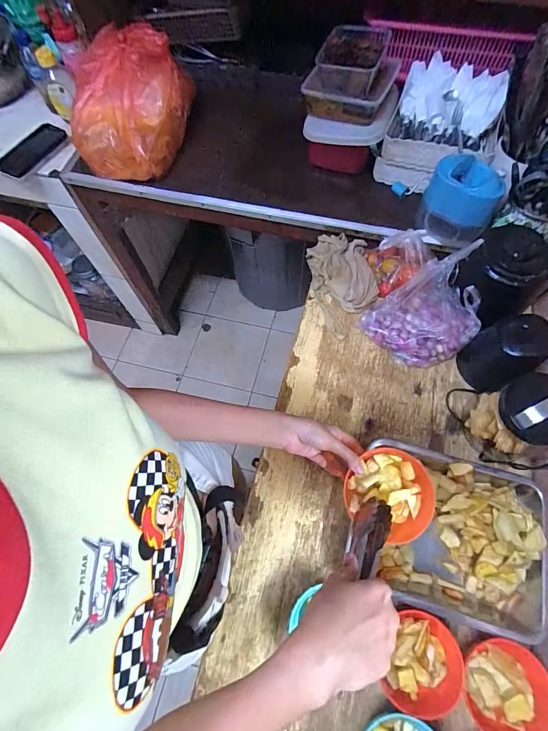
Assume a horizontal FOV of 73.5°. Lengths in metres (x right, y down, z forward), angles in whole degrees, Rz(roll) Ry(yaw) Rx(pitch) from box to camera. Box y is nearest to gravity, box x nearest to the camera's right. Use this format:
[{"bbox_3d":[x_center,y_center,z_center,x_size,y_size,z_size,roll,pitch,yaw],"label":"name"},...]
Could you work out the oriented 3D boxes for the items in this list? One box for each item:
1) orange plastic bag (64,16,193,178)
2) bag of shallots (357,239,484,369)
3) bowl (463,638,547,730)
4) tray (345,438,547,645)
[{"bbox_3d":[-0.342,-0.601,0.841,0.249,0.175,0.265,3,67,4],"label":"orange plastic bag"},{"bbox_3d":[0.269,-0.088,0.657,0.182,0.138,0.140,-15,67,-3],"label":"bag of shallots"},{"bbox_3d":[0.302,0.426,0.483,0.098,0.049,0.113,23,70,12],"label":"bowl"},{"bbox_3d":[0.267,0.251,0.555,0.274,0.061,0.221,14,69,9],"label":"tray"}]

